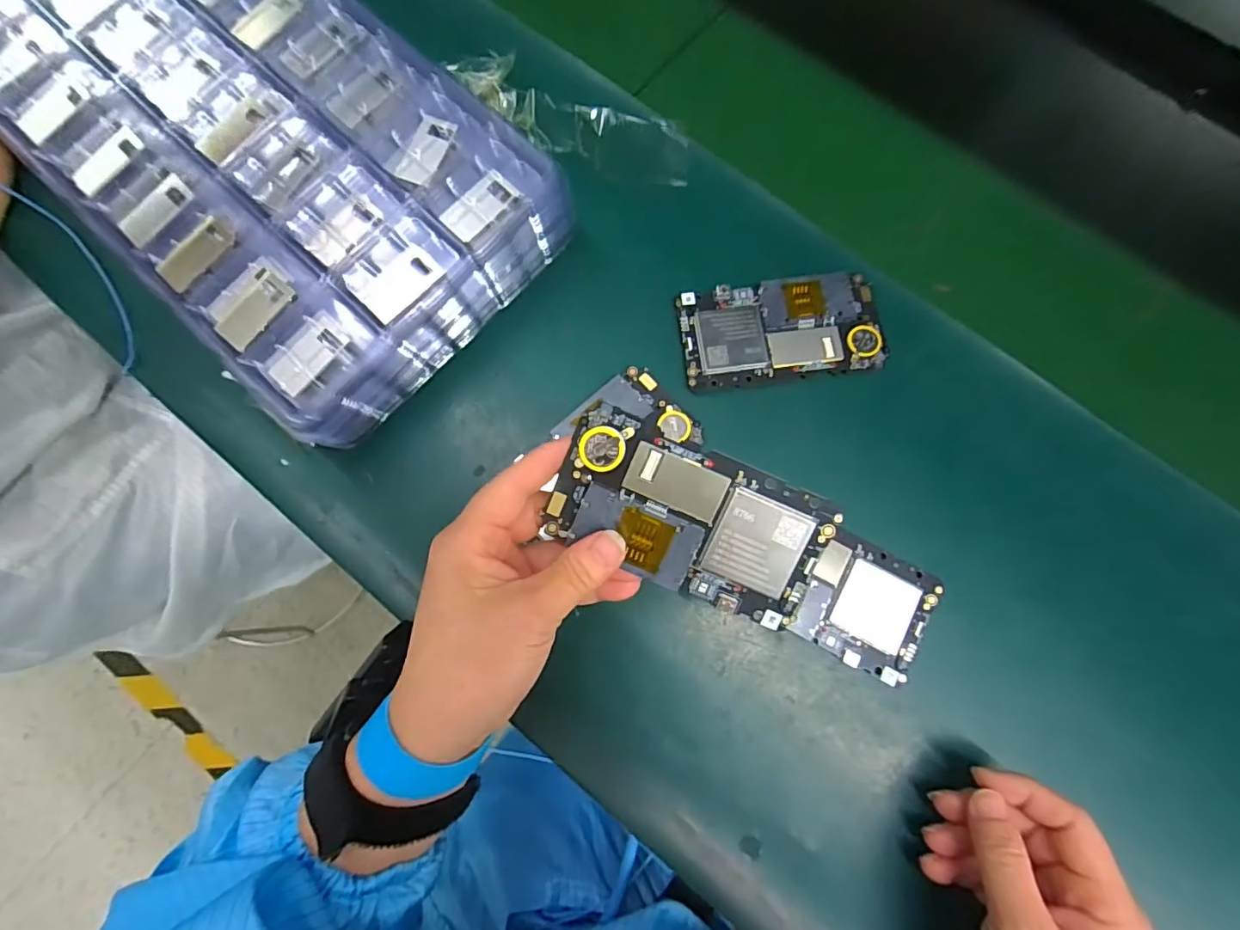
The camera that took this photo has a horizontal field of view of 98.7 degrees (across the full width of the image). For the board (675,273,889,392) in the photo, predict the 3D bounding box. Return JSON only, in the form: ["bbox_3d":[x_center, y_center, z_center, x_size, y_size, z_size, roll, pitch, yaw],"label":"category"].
[{"bbox_3d":[0.101,-0.086,0.338,0.124,0.008,0.066,-7,77,-3],"label":"board"}]

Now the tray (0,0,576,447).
[{"bbox_3d":[-0.244,-0.213,0.332,0.403,0.059,0.217,43,82,8],"label":"tray"}]

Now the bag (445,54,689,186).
[{"bbox_3d":[-0.033,-0.231,0.356,0.167,0.024,0.057,23,77,4],"label":"bag"}]

